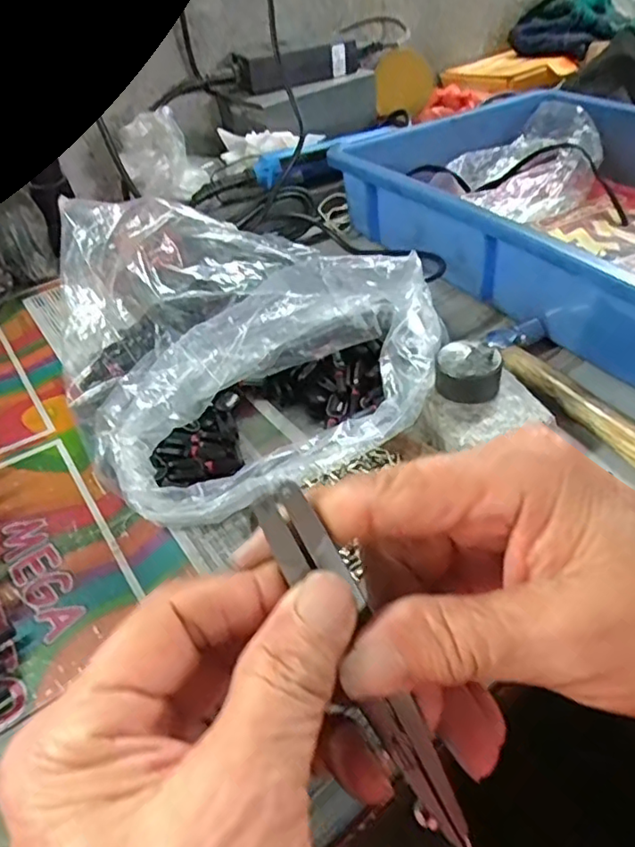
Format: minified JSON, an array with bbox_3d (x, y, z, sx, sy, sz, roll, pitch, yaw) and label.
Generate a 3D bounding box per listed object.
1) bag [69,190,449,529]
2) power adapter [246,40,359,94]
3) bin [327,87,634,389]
[{"bbox_3d":[-0.054,-0.070,0.414,0.225,0.094,0.267,-25,44,-20],"label":"bag"},{"bbox_3d":[-0.014,-0.388,0.660,0.122,0.031,0.038,-23,42,-17],"label":"power adapter"},{"bbox_3d":[0.241,-0.170,0.499,0.289,0.080,0.424,-25,44,-20],"label":"bin"}]

